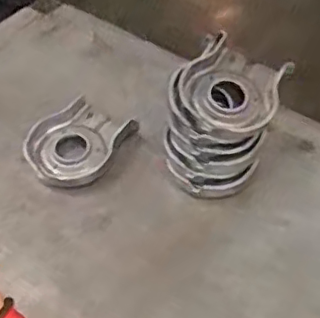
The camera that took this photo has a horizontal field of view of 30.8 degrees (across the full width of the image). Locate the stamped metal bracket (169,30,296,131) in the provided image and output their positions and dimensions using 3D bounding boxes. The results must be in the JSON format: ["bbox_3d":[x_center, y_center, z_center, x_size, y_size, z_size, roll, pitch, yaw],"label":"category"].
[{"bbox_3d":[0.077,-0.078,0.645,0.112,0.036,0.129,20,52,16],"label":"stamped metal bracket"}]

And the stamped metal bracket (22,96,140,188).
[{"bbox_3d":[-0.101,-0.021,0.708,0.096,0.025,0.128,26,54,20],"label":"stamped metal bracket"}]

